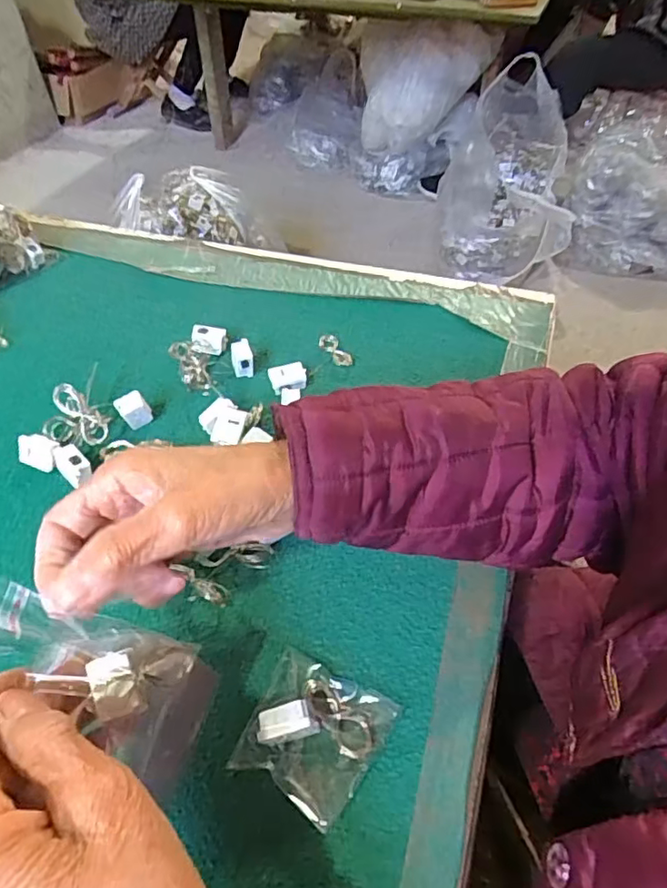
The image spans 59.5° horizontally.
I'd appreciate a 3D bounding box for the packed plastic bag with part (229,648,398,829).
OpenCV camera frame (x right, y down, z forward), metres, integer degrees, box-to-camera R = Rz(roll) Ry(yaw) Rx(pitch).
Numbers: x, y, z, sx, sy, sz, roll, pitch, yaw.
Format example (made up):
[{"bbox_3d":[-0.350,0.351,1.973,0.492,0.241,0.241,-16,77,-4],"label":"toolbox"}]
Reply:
[{"bbox_3d":[-0.010,0.138,0.282,0.062,0.021,0.064,21,52,19],"label":"packed plastic bag with part"}]

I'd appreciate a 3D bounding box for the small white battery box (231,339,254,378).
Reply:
[{"bbox_3d":[-0.071,-0.067,0.455,0.015,0.031,0.015,-11,49,-8],"label":"small white battery box"}]

